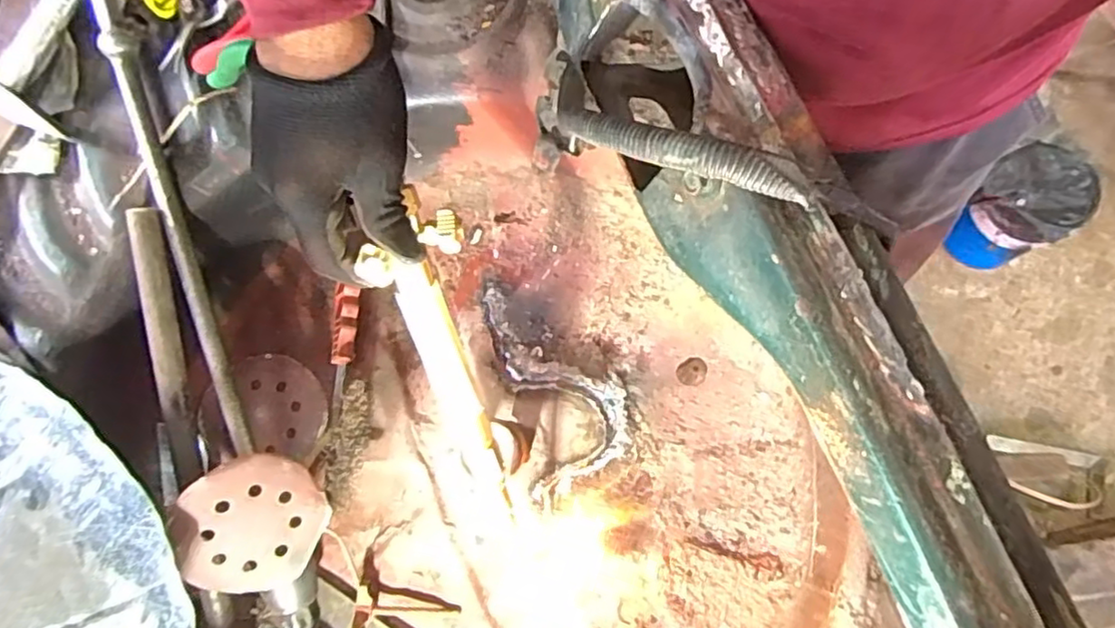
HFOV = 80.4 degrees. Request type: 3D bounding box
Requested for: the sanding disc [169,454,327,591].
[{"bbox_3d":[-0.244,0.168,0.522,0.009,0.114,0.111,24,83,52],"label":"sanding disc"}]

